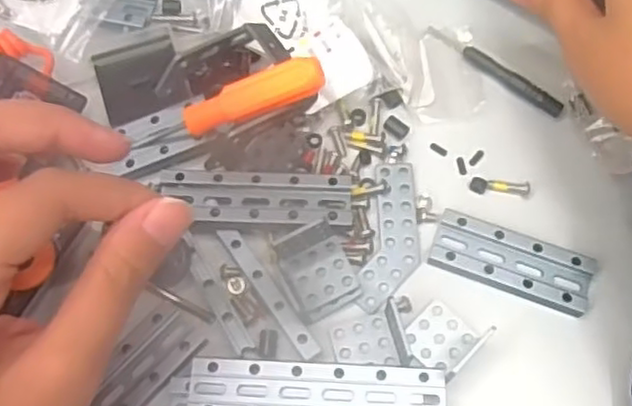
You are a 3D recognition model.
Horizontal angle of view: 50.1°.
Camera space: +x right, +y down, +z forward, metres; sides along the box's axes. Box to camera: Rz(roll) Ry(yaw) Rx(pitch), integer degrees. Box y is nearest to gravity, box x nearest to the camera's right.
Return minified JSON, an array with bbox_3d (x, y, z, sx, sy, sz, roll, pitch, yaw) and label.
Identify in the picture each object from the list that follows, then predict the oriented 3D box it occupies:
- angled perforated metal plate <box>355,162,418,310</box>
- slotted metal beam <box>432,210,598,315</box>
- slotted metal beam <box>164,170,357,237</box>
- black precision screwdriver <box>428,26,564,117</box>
[{"bbox_3d":[0.033,0.014,0.283,0.022,0.004,0.065,10,70,5],"label":"angled perforated metal plate"},{"bbox_3d":[0.080,0.024,0.276,0.063,0.007,0.026,20,71,9],"label":"slotted metal beam"},{"bbox_3d":[-0.024,0.000,0.280,0.077,0.013,0.025,0,70,2],"label":"slotted metal beam"},{"bbox_3d":[0.082,-0.062,0.313,0.072,0.005,0.008,39,75,15],"label":"black precision screwdriver"}]

